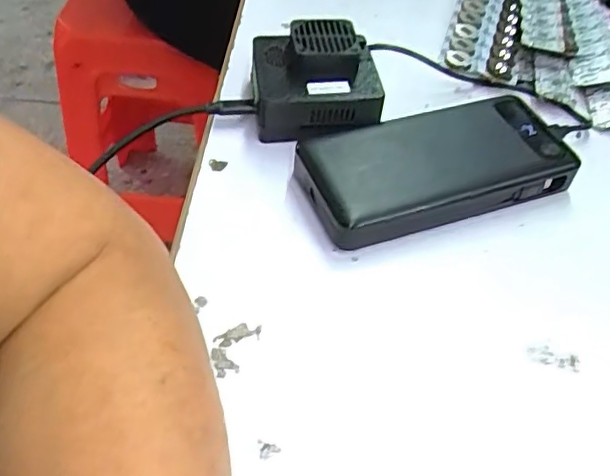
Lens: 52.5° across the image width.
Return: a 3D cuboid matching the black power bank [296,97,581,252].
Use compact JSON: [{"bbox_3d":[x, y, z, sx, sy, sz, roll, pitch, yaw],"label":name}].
[{"bbox_3d":[0.080,-0.043,0.370,0.160,0.027,0.074,-16,52,-18],"label":"black power bank"}]

